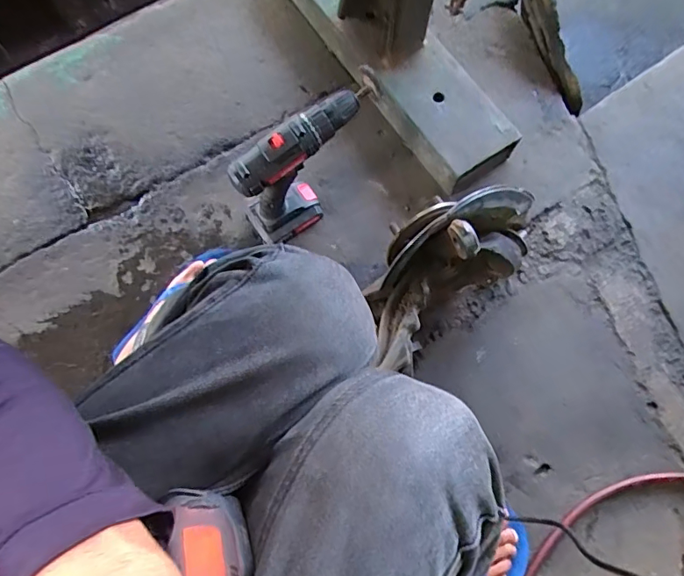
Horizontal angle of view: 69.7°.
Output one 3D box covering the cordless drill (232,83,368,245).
[{"bbox_3d":[-0.046,-0.160,0.704,0.208,0.226,0.062,-26,75,-8],"label":"cordless drill"}]

